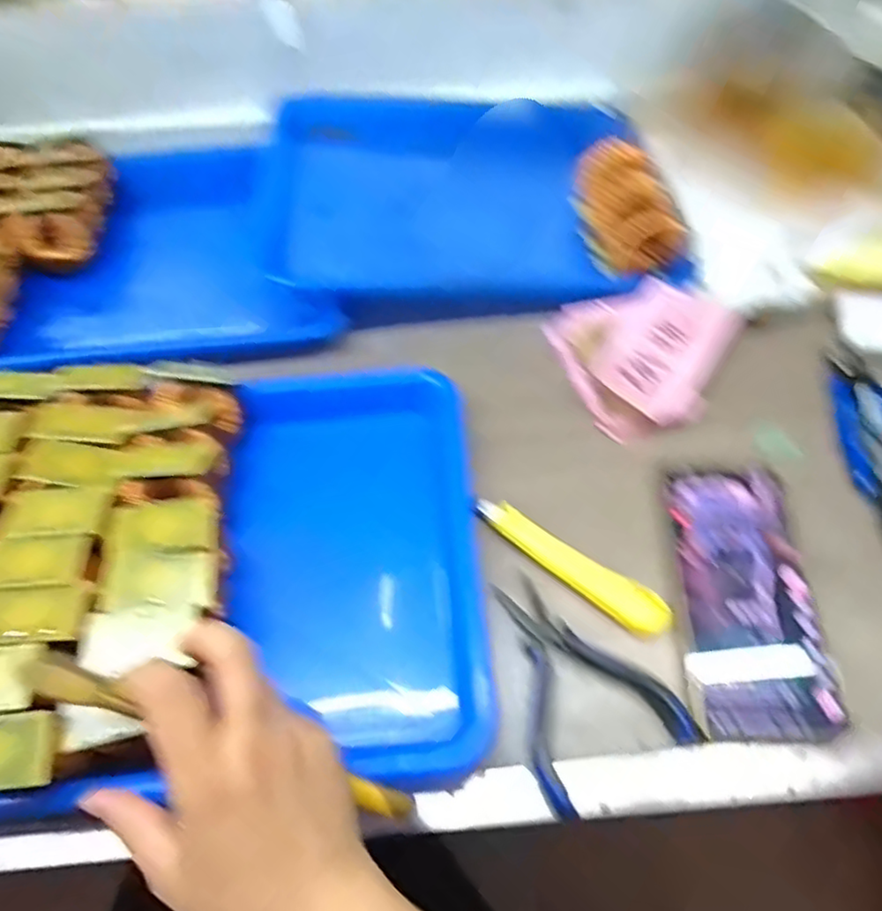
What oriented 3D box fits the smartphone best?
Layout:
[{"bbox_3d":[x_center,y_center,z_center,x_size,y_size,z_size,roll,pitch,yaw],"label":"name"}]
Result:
[{"bbox_3d":[0.173,0.076,0.360,0.071,0.012,0.152,1,58,2],"label":"smartphone"}]

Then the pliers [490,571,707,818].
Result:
[{"bbox_3d":[0.072,0.116,0.343,0.084,0.007,0.114,-22,60,-12],"label":"pliers"}]

